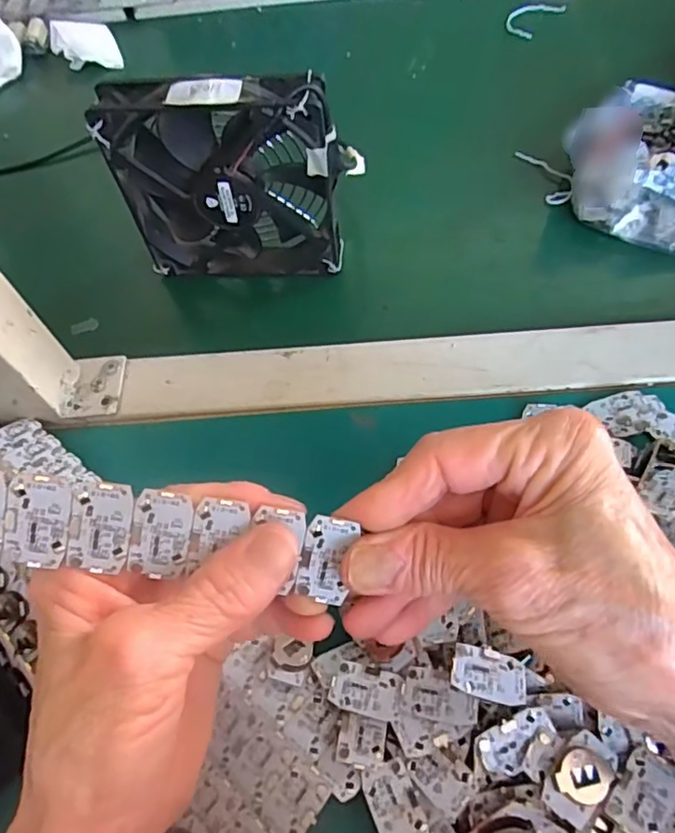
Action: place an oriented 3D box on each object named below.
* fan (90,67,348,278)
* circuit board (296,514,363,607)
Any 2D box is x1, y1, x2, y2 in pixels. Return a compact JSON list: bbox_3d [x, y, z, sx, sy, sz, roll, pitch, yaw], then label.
[{"bbox_3d":[-0.061,-0.135,0.341,0.122,0.111,0.032,1,61,6],"label":"fan"},{"bbox_3d":[-0.003,0.047,0.193,0.016,0.004,0.029,12,102,-2],"label":"circuit board"}]

